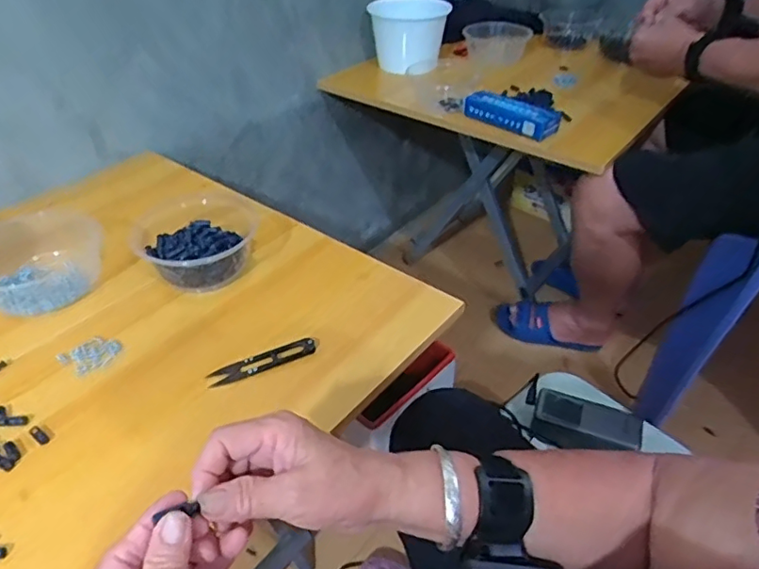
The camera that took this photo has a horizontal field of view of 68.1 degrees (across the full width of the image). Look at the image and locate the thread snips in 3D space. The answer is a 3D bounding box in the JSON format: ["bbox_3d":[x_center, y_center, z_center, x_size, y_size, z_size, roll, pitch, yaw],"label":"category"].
[{"bbox_3d":[-0.109,0.072,0.526,0.100,0.014,0.019,-15,41,-18],"label":"thread snips"}]

